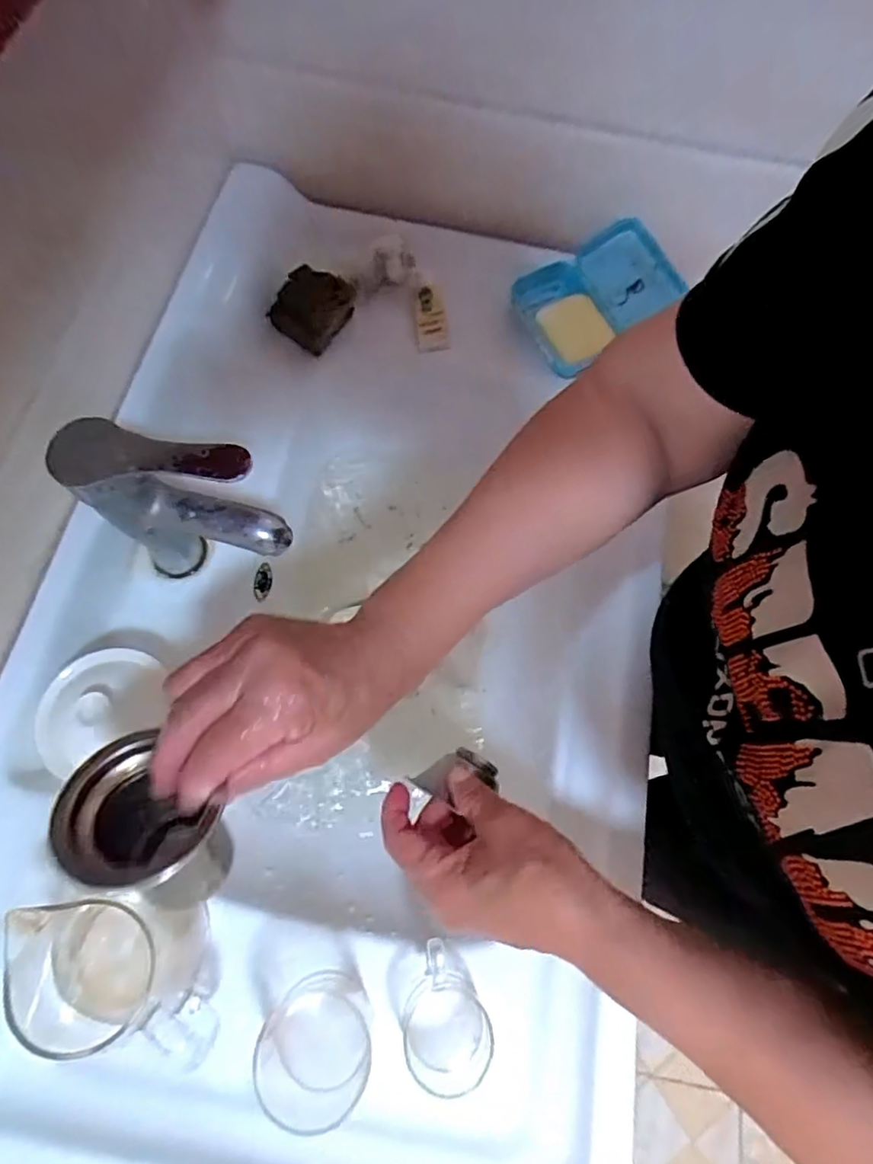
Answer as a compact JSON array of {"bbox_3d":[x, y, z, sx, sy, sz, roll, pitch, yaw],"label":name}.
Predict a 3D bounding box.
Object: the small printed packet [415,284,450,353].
[{"bbox_3d":[-0.006,-0.263,0.609,0.033,0.004,0.067,-8,90,-14],"label":"small printed packet"}]

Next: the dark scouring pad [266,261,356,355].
[{"bbox_3d":[-0.117,-0.261,0.580,0.071,0.064,0.013,-56,35,11],"label":"dark scouring pad"}]

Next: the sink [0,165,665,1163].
[{"bbox_3d":[-0.060,0.024,0.536,0.475,0.163,0.799,6,69,-1],"label":"sink"}]

